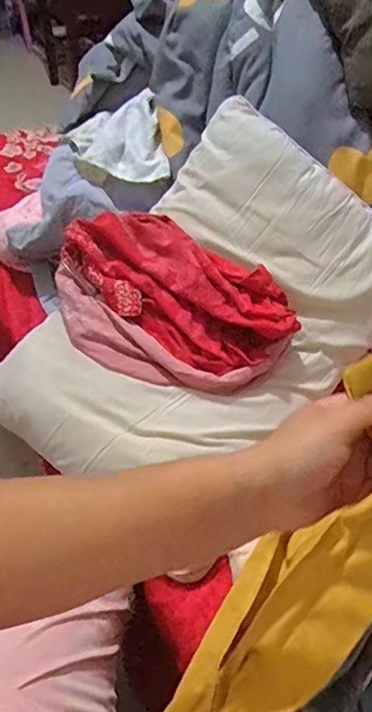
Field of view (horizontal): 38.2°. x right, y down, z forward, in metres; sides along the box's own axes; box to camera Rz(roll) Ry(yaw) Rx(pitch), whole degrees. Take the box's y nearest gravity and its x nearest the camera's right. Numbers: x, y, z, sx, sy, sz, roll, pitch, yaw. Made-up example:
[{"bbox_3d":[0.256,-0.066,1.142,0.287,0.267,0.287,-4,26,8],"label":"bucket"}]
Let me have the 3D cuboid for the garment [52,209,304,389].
[{"bbox_3d":[-0.027,-0.069,0.784,0.354,0.060,0.230,28,81,7],"label":"garment"}]

